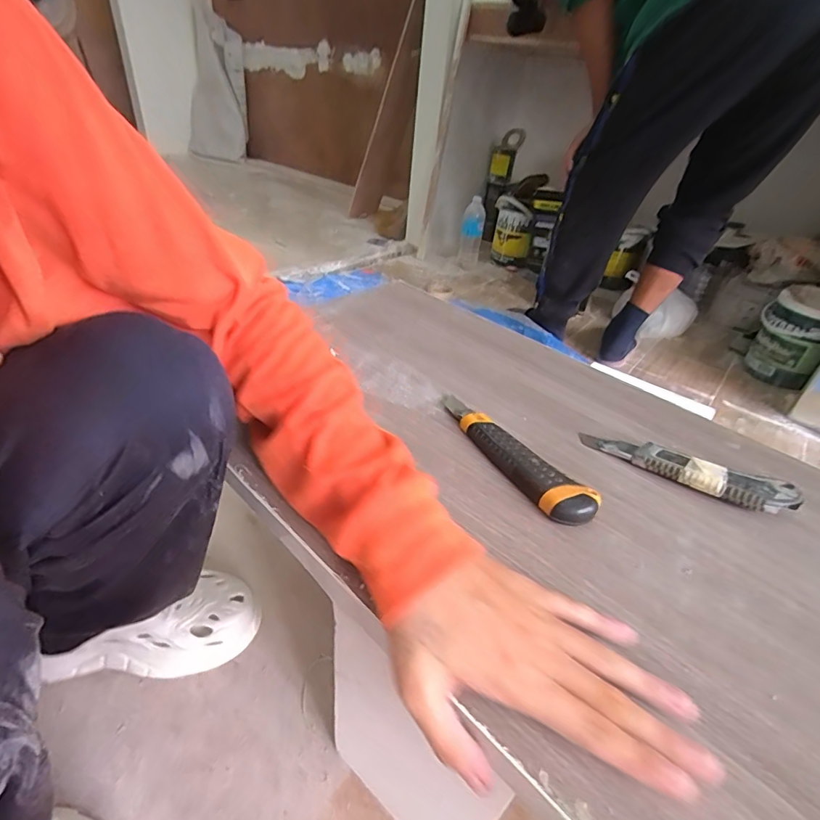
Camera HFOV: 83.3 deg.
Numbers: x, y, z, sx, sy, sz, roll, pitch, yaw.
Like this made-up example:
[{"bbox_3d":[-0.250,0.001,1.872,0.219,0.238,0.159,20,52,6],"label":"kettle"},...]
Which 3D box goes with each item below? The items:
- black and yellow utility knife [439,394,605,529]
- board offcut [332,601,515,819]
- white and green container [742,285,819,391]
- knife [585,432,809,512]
[{"bbox_3d":[0.079,0.032,0.391,0.032,0.022,0.175,-17,42,-29],"label":"black and yellow utility knife"},{"bbox_3d":[-0.009,0.267,0.350,0.145,0.266,0.006,30,42,30],"label":"board offcut"},{"bbox_3d":[1.001,-0.184,1.212,0.152,0.219,0.190,33,44,32],"label":"white and green container"},{"bbox_3d":[0.229,0.049,0.389,0.162,0.021,0.030,23,39,22],"label":"knife"}]

